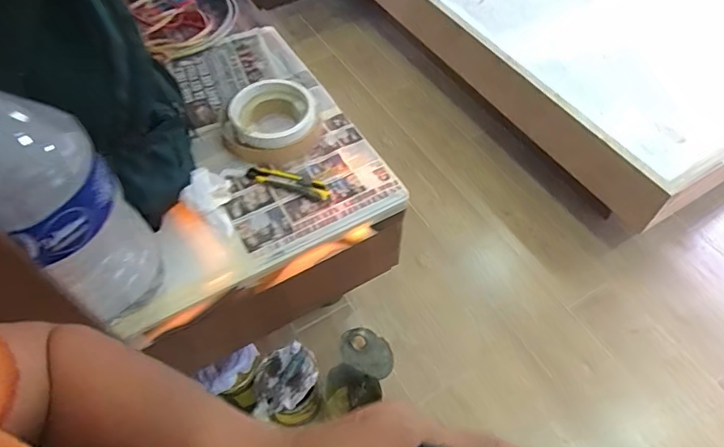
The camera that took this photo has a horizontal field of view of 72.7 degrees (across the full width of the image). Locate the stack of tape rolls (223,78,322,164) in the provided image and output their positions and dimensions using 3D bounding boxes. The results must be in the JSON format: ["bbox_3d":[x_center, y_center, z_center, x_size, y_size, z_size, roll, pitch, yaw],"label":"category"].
[{"bbox_3d":[-0.177,-0.196,0.953,0.179,0.066,0.185,-16,57,-9],"label":"stack of tape rolls"}]

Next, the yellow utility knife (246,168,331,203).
[{"bbox_3d":[-0.131,-0.075,0.895,0.153,0.019,0.040,18,58,13],"label":"yellow utility knife"}]

